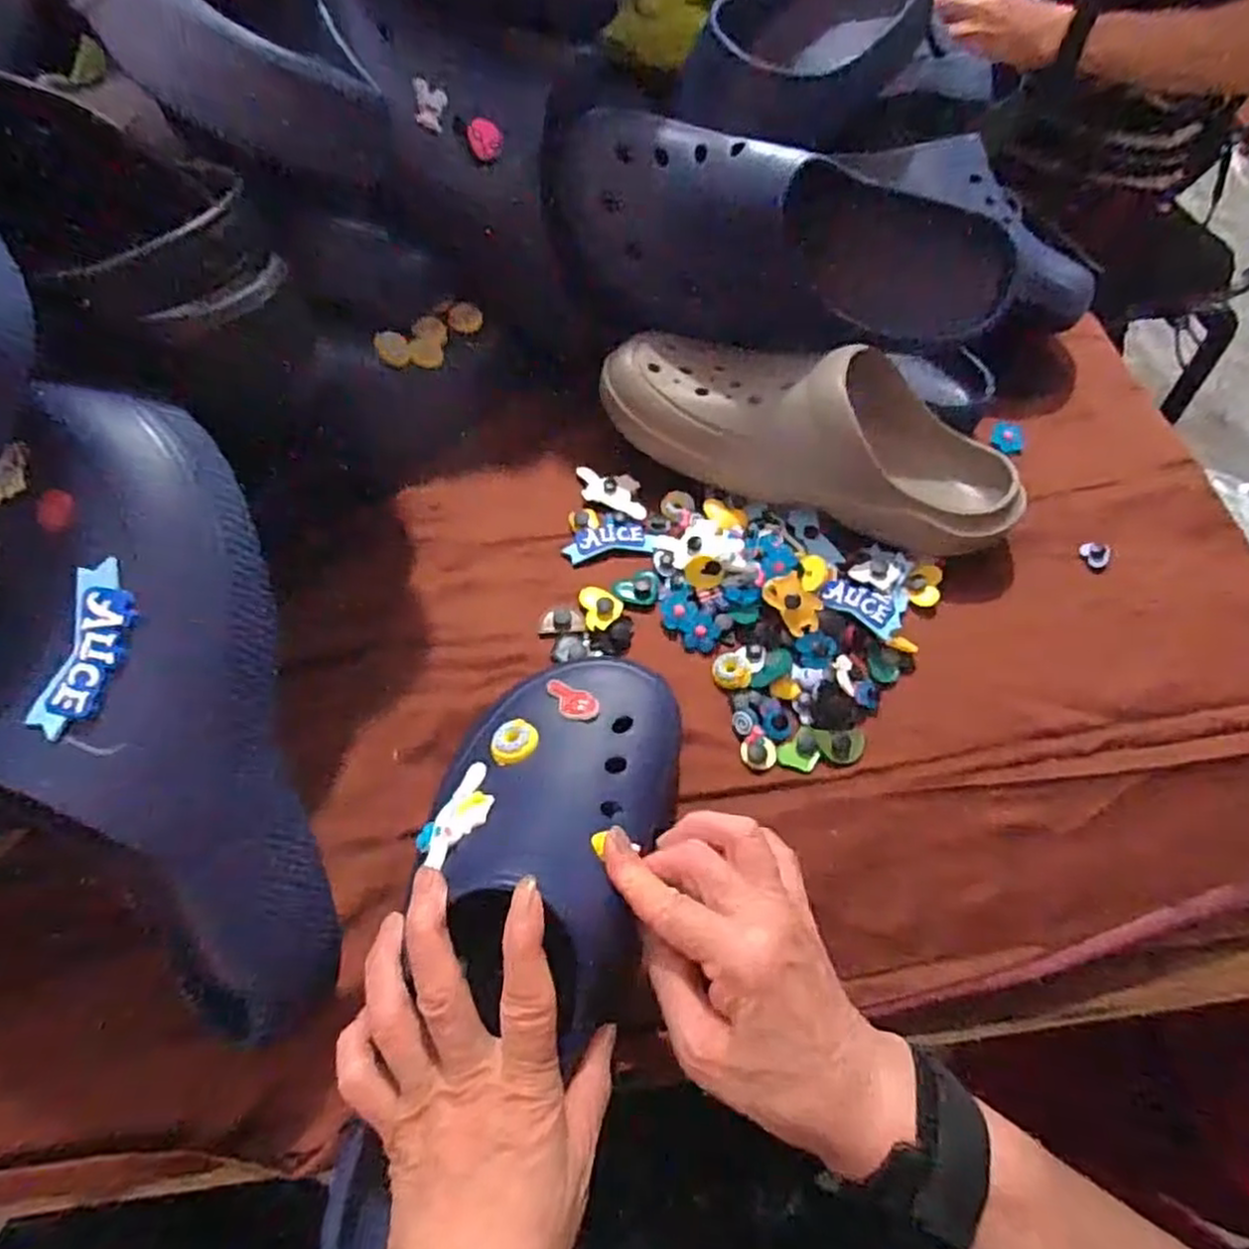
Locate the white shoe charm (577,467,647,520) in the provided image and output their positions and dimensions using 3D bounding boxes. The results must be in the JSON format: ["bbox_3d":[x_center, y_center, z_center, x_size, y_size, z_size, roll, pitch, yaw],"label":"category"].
[{"bbox_3d":[-0.008,-0.096,0.521,0.057,0.005,0.029,21,62,9],"label":"white shoe charm"}]

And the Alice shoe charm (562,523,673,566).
[{"bbox_3d":[-0.007,-0.057,0.495,0.066,0.004,0.024,-7,61,-6],"label":"Alice shoe charm"}]

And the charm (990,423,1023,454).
[{"bbox_3d":[0.297,-0.145,0.563,0.023,0.009,0.028,22,65,10],"label":"charm"}]

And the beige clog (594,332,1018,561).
[{"bbox_3d":[0.122,-0.123,0.487,0.286,0.089,0.092,16,61,6],"label":"beige clog"}]

